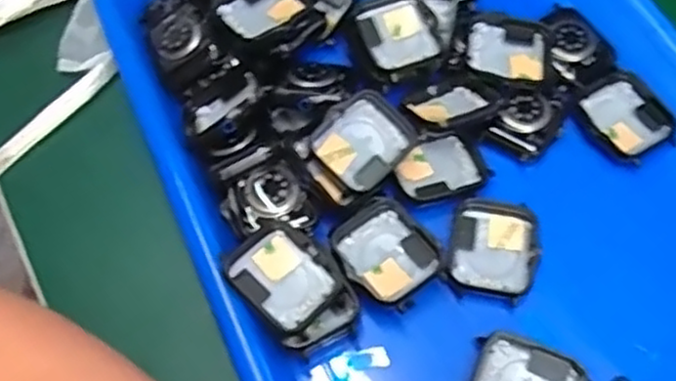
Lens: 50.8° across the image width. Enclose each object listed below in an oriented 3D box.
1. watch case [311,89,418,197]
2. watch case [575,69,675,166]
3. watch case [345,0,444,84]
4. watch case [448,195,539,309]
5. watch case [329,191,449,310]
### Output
[{"bbox_3d":[0.013,-0.023,0.325,0.043,0.012,0.035,-39,68,-16],"label":"watch case"},{"bbox_3d":[0.139,-0.035,0.345,0.037,0.008,0.043,-32,67,-14],"label":"watch case"},{"bbox_3d":[0.029,-0.075,0.357,0.040,0.020,0.045,-21,69,-9],"label":"watch case"},{"bbox_3d":[0.070,0.026,0.316,0.036,0.007,0.044,11,64,8],"label":"watch case"},{"bbox_3d":[0.021,0.028,0.310,0.039,0.015,0.044,-38,68,-16],"label":"watch case"}]

